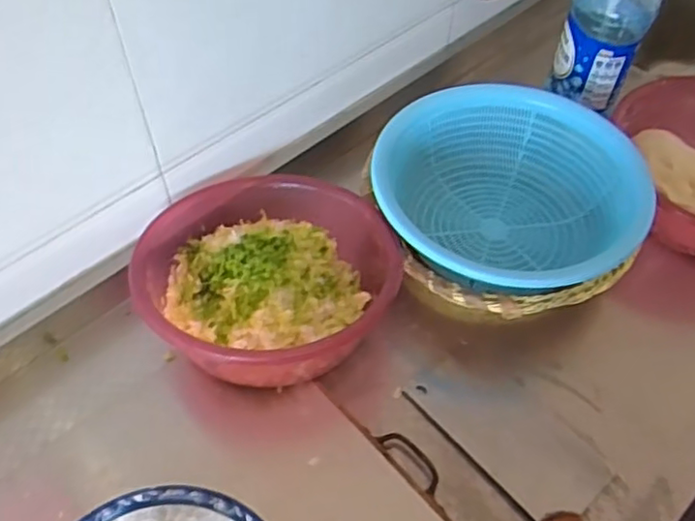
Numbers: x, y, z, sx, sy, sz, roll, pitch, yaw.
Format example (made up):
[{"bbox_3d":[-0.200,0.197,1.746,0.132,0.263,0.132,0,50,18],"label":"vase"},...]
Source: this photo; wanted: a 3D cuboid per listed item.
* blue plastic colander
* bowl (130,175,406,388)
[{"bbox_3d":[0.170,-0.068,0.720,0.282,0.098,0.271,13,55,8],"label":"blue plastic colander"},{"bbox_3d":[-0.081,0.015,0.657,0.239,0.099,0.227,1,54,-1],"label":"bowl"}]

